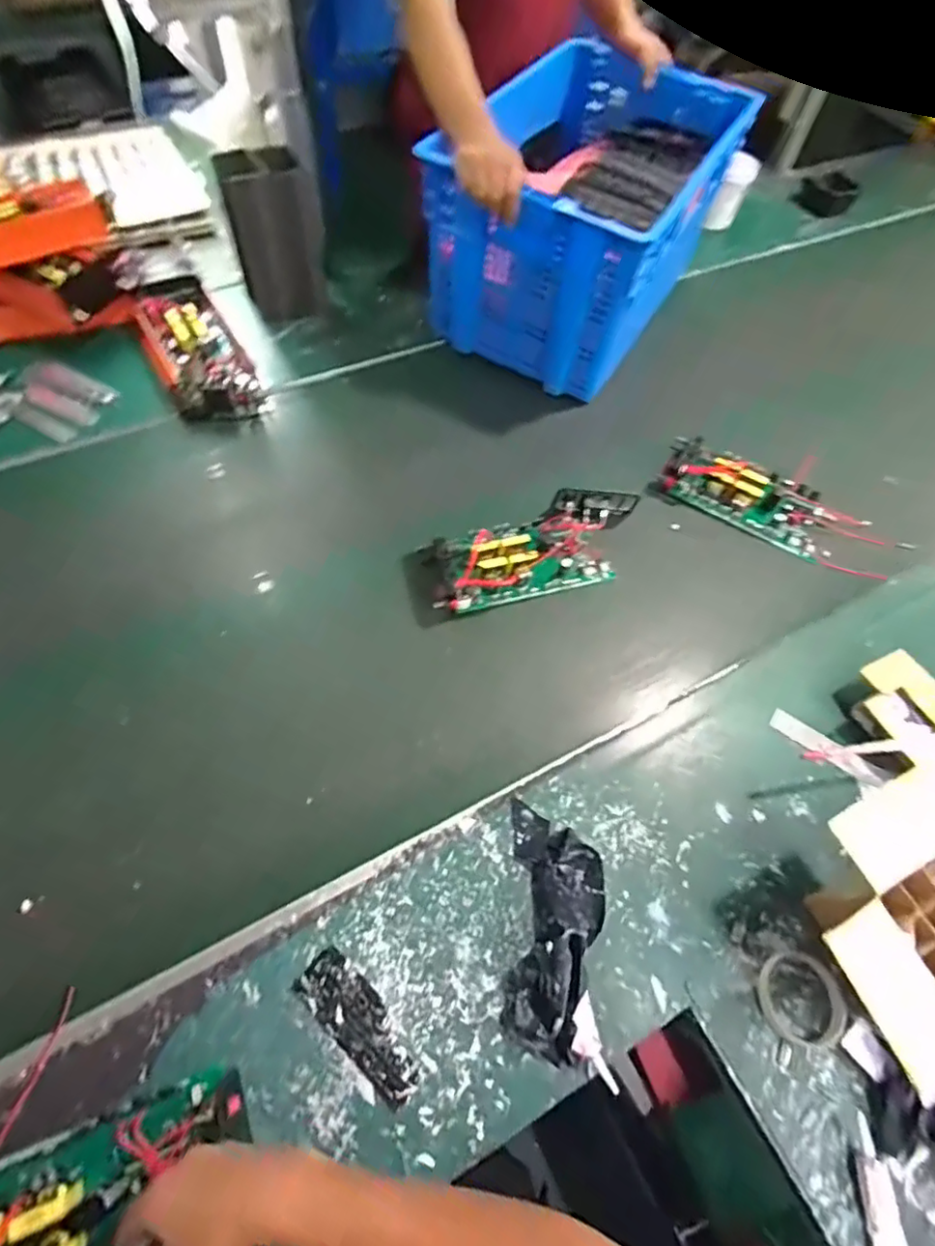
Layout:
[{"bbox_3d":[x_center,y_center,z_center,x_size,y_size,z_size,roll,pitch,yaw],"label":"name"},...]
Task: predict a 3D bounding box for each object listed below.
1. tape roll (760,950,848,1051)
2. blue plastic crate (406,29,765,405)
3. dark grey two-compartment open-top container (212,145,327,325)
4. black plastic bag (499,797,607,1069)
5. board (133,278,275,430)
[{"bbox_3d":[0.362,0.406,0.626,0.083,0.019,0.090,2,61,-4],"label":"tape roll"},{"bbox_3d":[0.219,-0.756,1.072,0.386,0.293,0.564,29,63,11],"label":"blue plastic crate"},{"bbox_3d":[-0.348,-0.701,1.050,0.155,0.226,0.122,-11,63,-10],"label":"dark grey two-compartment open-top container"},{"bbox_3d":[0.101,0.323,0.620,0.106,0.071,0.241,7,61,-1],"label":"black plastic bag"},{"bbox_3d":[-0.477,-0.487,1.024,0.155,0.065,0.338,-24,66,-17],"label":"board"}]

